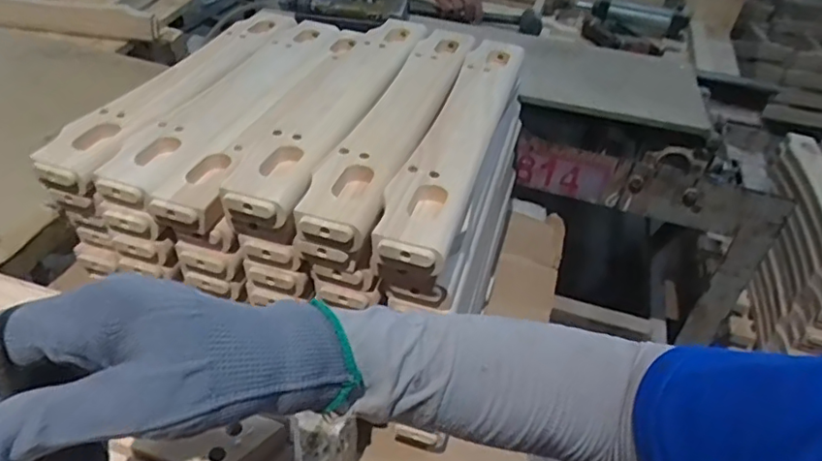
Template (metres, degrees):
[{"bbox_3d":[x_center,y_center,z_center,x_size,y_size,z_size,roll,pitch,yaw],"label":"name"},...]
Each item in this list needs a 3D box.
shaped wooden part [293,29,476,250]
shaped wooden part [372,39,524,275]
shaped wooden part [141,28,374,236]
[{"bbox_3d":[-0.004,-0.147,0.686,0.070,0.024,0.493,14,40,9],"label":"shaped wooden part"},{"bbox_3d":[0.062,-0.126,0.665,0.069,0.033,0.491,15,40,9],"label":"shaped wooden part"},{"bbox_3d":[-0.145,-0.165,0.723,0.078,0.046,0.484,14,40,8],"label":"shaped wooden part"}]

